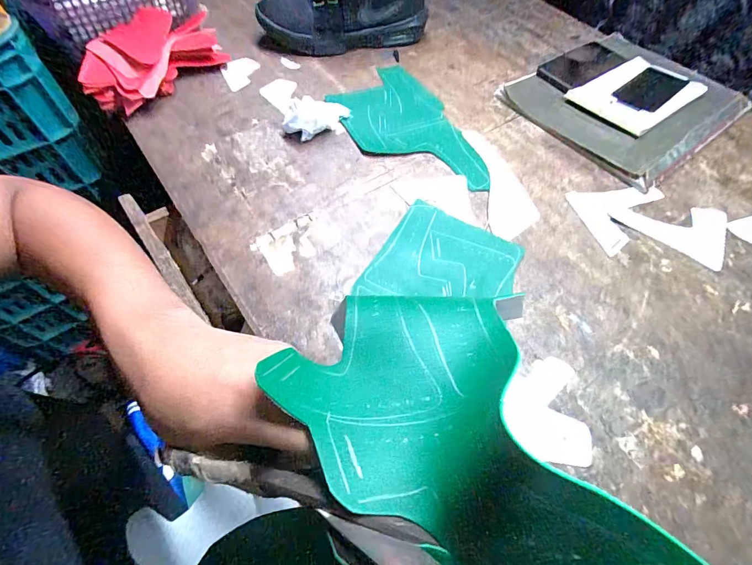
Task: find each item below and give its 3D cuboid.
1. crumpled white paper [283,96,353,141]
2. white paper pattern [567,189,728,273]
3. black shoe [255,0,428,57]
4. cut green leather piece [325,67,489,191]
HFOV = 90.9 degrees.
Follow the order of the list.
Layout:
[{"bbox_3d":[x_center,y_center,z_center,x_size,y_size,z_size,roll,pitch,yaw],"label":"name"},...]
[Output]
[{"bbox_3d":[-0.085,-0.242,0.538,0.101,0.036,0.059,-20,63,-15],"label":"crumpled white paper"},{"bbox_3d":[0.347,-0.074,0.470,0.186,0.006,0.112,9,59,2],"label":"white paper pattern"},{"bbox_3d":[-0.061,-0.483,0.634,0.280,0.134,0.108,-14,61,-12],"label":"black shoe"},{"bbox_3d":[0.055,-0.234,0.560,0.177,0.012,0.308,-31,66,-20],"label":"cut green leather piece"}]

